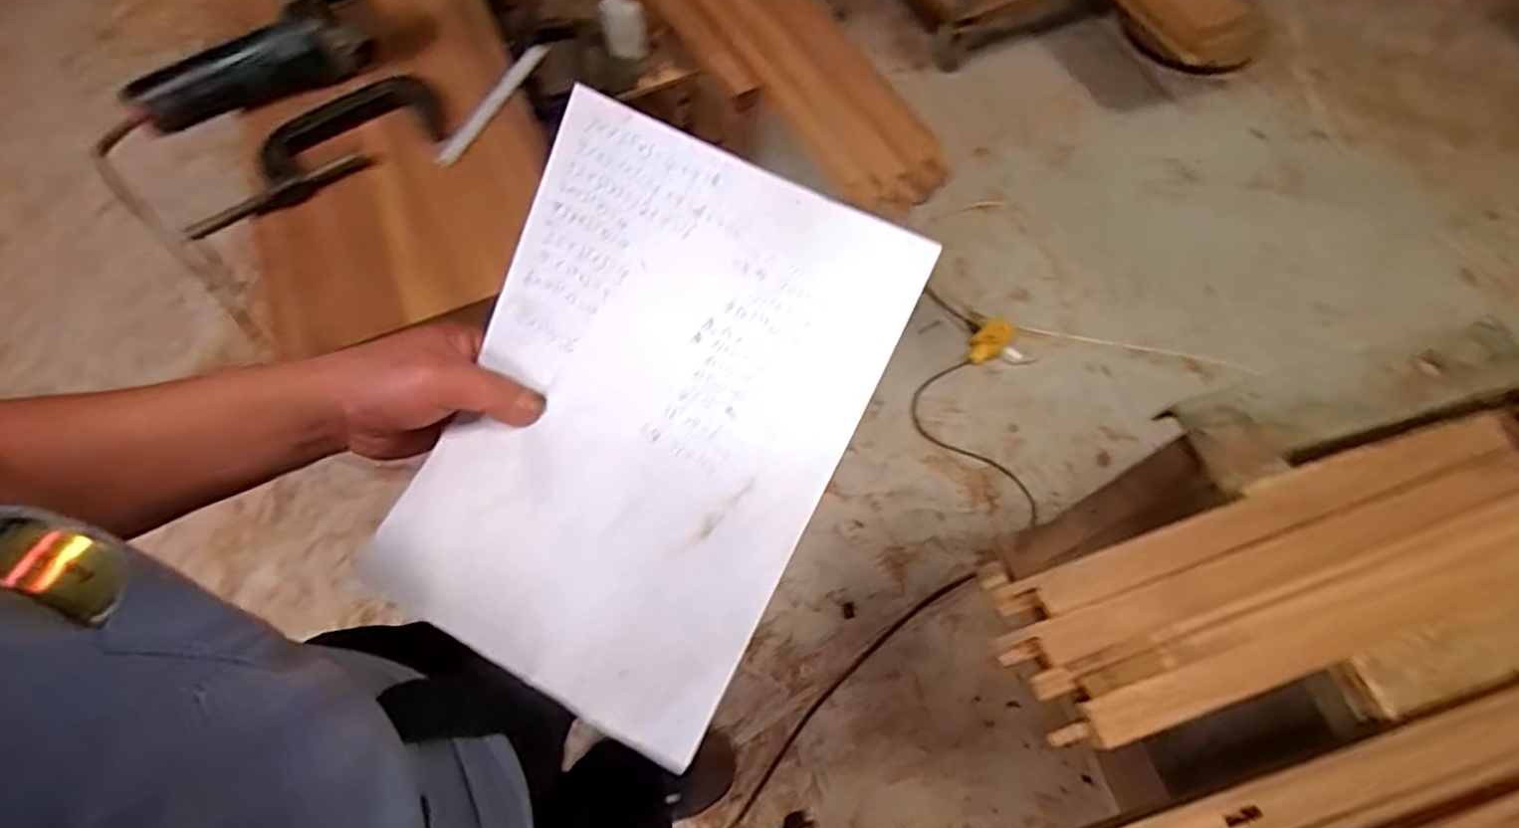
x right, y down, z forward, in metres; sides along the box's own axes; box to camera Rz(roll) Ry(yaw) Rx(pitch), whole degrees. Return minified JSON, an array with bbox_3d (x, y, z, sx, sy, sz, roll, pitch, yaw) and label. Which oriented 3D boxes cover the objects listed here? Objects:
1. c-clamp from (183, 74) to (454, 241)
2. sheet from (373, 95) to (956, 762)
[{"bbox_3d":[-0.465,-0.274,0.710,0.271,0.049,0.128,-33,68,-12],"label":"c-clamp"},{"bbox_3d":[-0.064,-0.001,0.351,0.205,0.039,0.288,26,87,9],"label":"sheet"}]

